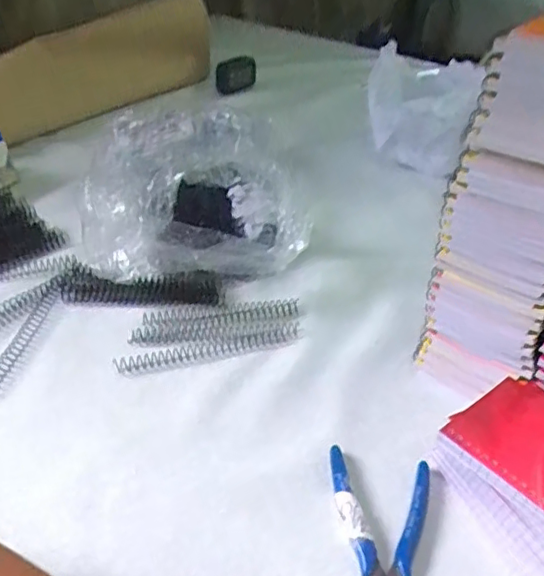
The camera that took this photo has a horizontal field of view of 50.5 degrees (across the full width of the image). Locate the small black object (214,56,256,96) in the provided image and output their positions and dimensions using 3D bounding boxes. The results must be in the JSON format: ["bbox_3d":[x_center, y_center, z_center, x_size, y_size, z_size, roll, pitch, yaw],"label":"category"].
[{"bbox_3d":[-0.064,-0.390,1.060,0.018,0.063,0.095,33,44,29],"label":"small black object"}]

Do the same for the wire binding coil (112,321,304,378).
[{"bbox_3d":[-0.052,0.054,0.514,0.169,0.014,0.022,-11,38,-16],"label":"wire binding coil"}]

